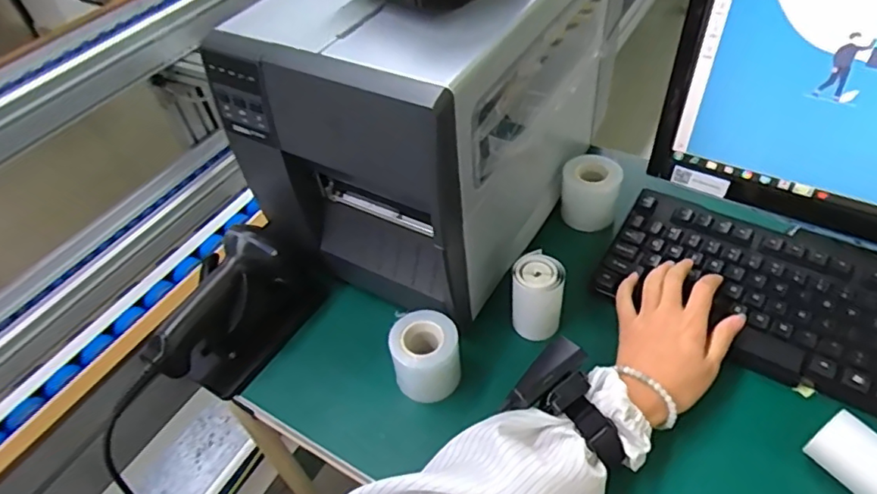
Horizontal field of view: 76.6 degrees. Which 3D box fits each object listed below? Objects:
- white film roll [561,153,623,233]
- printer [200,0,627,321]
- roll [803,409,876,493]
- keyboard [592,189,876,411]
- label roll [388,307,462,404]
[{"bbox_3d":[0.170,-0.062,0.623,0.060,0.064,0.055,-4,47,4],"label":"white film roll"},{"bbox_3d":[0.008,-0.158,0.577,0.229,0.258,0.369,20,53,23],"label":"printer"},{"bbox_3d":[0.319,0.167,0.413,0.039,0.040,0.083,-30,51,-19],"label":"roll"},{"bbox_3d":[0.367,0.068,0.483,0.431,0.033,0.146,27,56,28],"label":"keyboard"},{"bbox_3d":[-0.012,0.100,0.512,0.059,0.067,0.055,-4,47,4],"label":"label roll"}]

